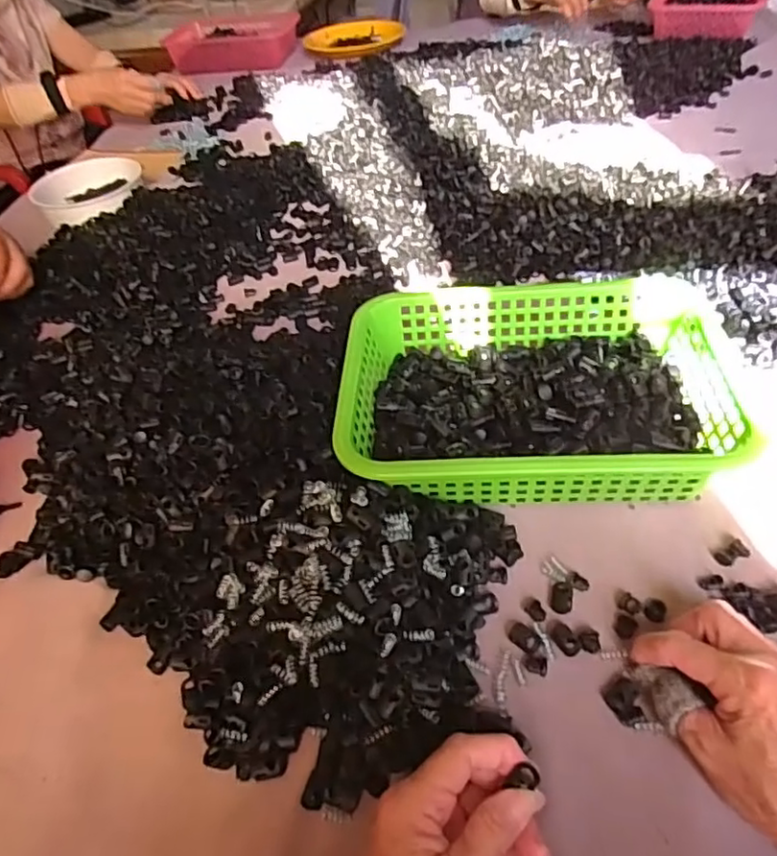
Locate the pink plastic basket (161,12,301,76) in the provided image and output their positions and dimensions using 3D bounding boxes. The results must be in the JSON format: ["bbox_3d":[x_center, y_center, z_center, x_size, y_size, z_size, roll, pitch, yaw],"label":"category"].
[{"bbox_3d":[-0.373,-0.933,1.502,0.305,0.079,0.168,-6,44,0],"label":"pink plastic basket"}]

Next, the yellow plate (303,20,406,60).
[{"bbox_3d":[-0.083,-0.926,1.485,0.239,0.032,0.222,-3,44,3],"label":"yellow plate"}]

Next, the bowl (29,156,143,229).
[{"bbox_3d":[-0.471,-0.364,0.972,0.148,0.055,0.184,-10,44,-4],"label":"bowl"}]

